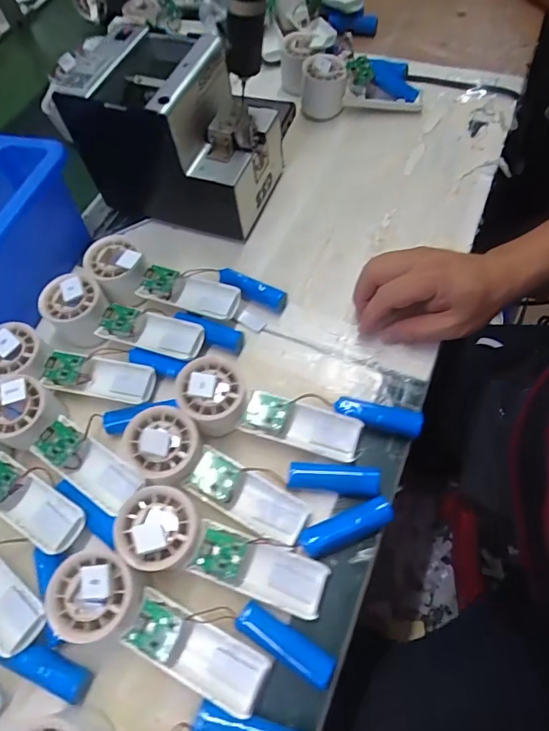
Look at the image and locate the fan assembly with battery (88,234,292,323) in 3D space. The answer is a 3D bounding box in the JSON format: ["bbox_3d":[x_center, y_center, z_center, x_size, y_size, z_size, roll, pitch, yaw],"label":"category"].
[{"bbox_3d":[-0.090,-0.084,0.463,0.201,0.049,0.064,11,64,10],"label":"fan assembly with battery"}]

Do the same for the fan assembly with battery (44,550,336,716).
[{"bbox_3d":[-0.058,0.184,0.315,0.196,0.044,0.063,18,65,13],"label":"fan assembly with battery"}]

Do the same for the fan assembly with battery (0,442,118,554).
[{"bbox_3d":[-0.220,0.097,0.374,0.167,0.042,0.053,26,68,16],"label":"fan assembly with battery"}]

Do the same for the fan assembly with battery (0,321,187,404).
[{"bbox_3d":[-0.188,0.001,0.435,0.167,0.045,0.060,9,64,-9],"label":"fan assembly with battery"}]

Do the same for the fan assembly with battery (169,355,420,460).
[{"bbox_3d":[0.020,0.040,0.384,0.200,0.052,0.061,12,64,10],"label":"fan assembly with battery"}]

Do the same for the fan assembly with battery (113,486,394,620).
[{"bbox_3d":[-0.012,0.134,0.337,0.199,0.049,0.084,0,63,4],"label":"fan assembly with battery"}]

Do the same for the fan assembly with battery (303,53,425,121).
[{"bbox_3d":[0.113,-0.357,0.585,0.154,0.057,0.064,5,63,9],"label":"fan assembly with battery"}]

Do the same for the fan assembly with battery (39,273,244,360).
[{"bbox_3d":[-0.130,-0.042,0.442,0.188,0.045,0.059,11,64,10],"label":"fan assembly with battery"}]

